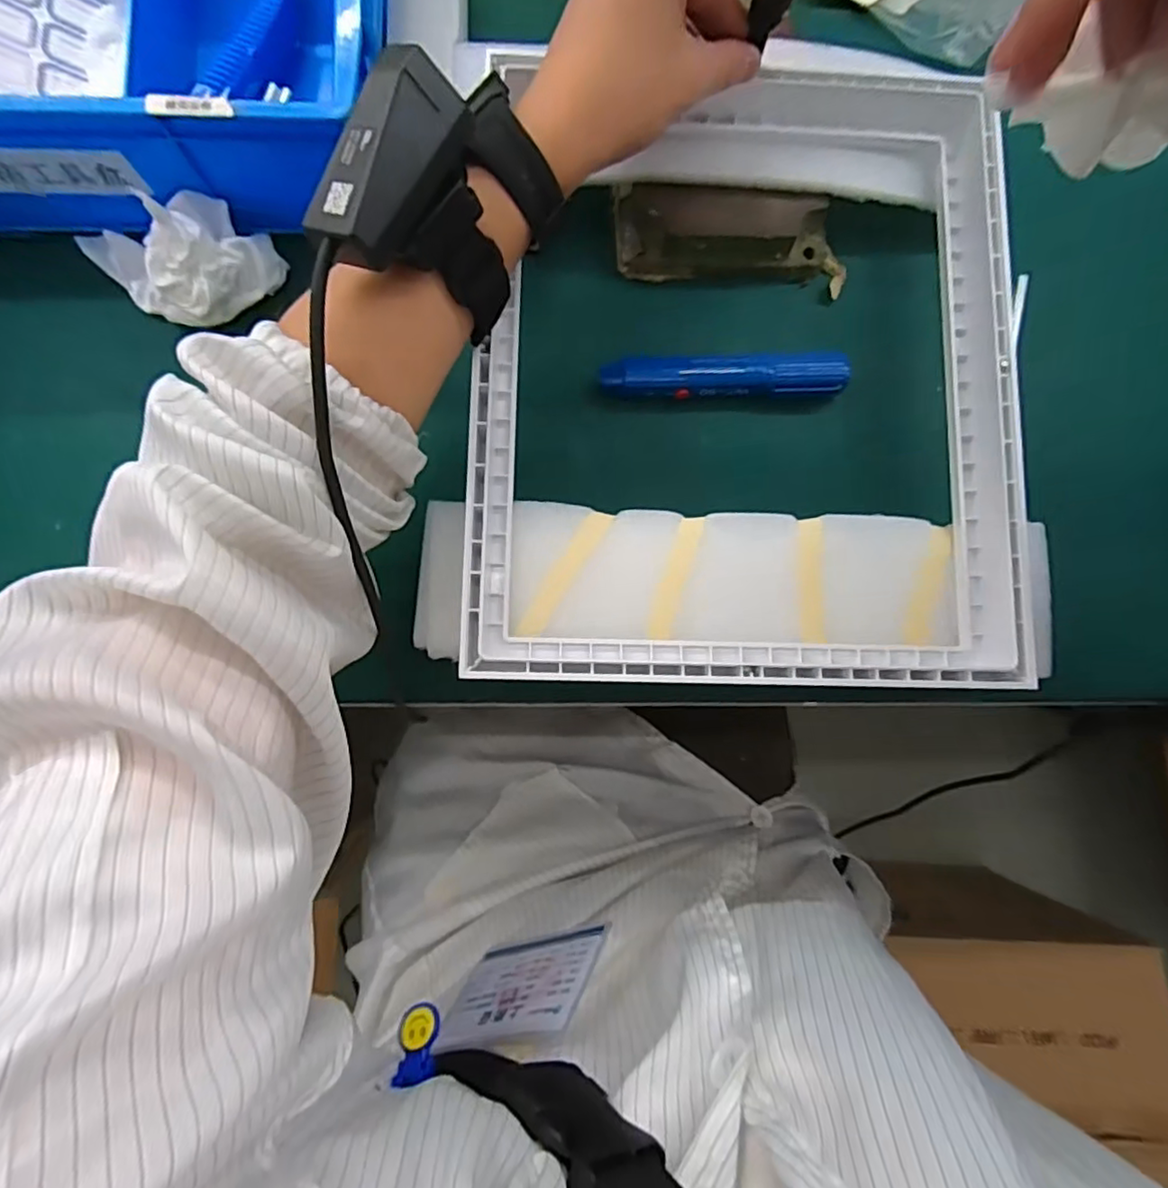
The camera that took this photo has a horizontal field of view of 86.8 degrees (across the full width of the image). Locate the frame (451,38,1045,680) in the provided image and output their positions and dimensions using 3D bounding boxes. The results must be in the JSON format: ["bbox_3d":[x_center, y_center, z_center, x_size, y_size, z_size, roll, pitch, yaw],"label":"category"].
[{"bbox_3d":[0.094,-0.127,0.321,0.293,0.032,0.347,3,83,-3],"label":"frame"}]

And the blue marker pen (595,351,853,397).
[{"bbox_3d":[0.082,-0.127,0.360,0.140,0.020,0.020,0,83,-3],"label":"blue marker pen"}]

